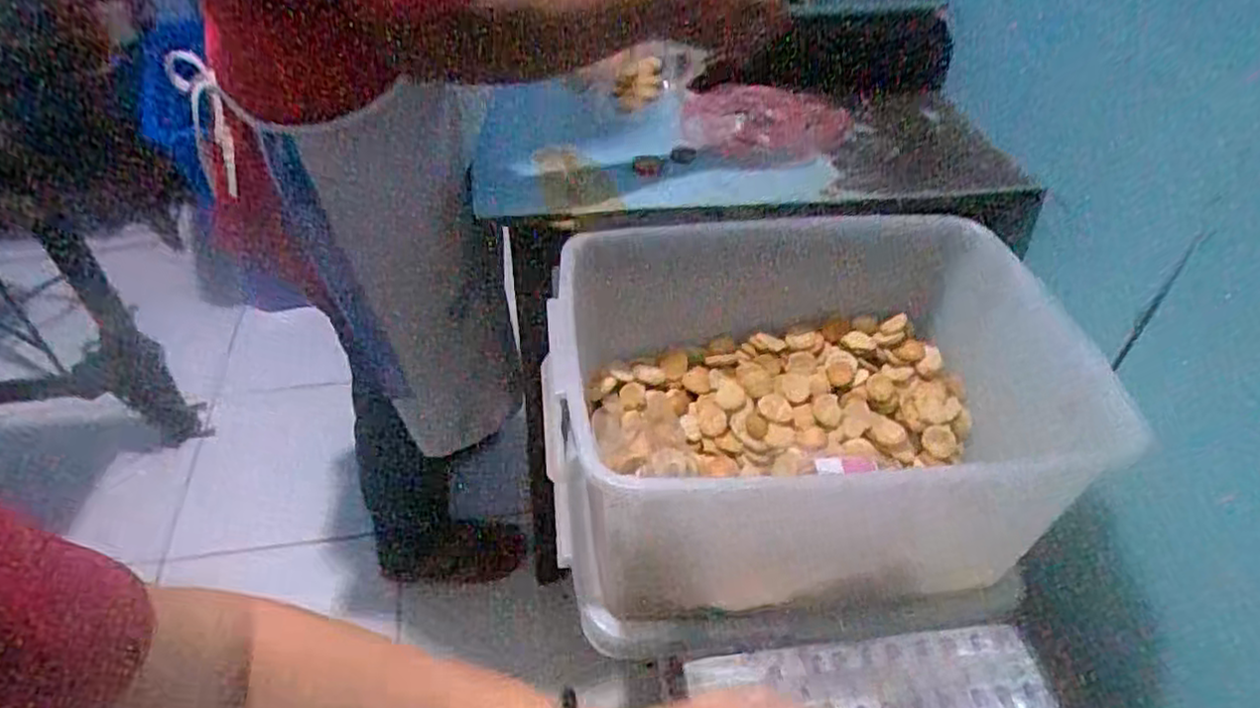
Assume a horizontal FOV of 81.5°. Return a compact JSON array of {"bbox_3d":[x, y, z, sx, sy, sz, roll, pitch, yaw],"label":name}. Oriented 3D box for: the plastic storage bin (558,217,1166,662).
[{"bbox_3d":[0.192,0.059,0.733,0.512,0.242,0.340,-4,43,-7],"label":"plastic storage bin"}]

